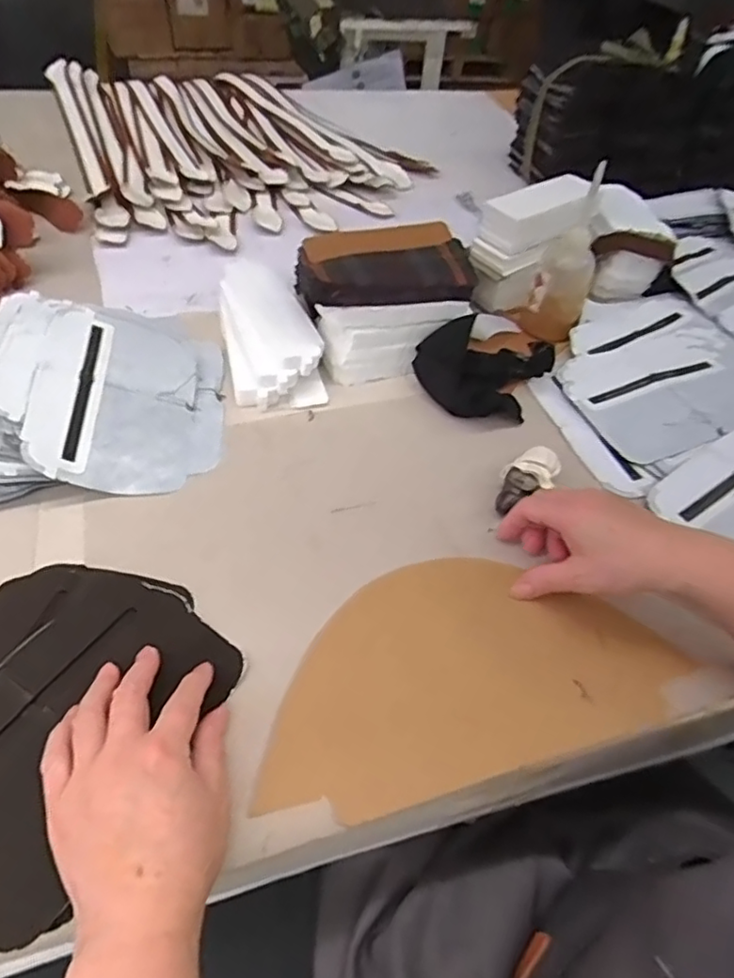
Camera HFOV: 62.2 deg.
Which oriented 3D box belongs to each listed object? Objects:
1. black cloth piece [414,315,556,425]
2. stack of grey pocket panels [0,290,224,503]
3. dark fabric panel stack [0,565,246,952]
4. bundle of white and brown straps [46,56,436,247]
[{"bbox_3d":[0.115,-0.115,0.618,0.130,0.040,0.098,12,77,-14],"label":"black cloth piece"},{"bbox_3d":[-0.276,-0.102,0.551,0.274,0.069,0.242,-6,50,-11],"label":"stack of grey pocket panels"},{"bbox_3d":[-0.195,0.143,0.375,0.196,0.023,0.220,9,50,1],"label":"dark fabric panel stack"},{"bbox_3d":[-0.186,-0.548,0.958,0.513,0.055,0.554,-16,54,-18],"label":"bundle of white and brown straps"}]

